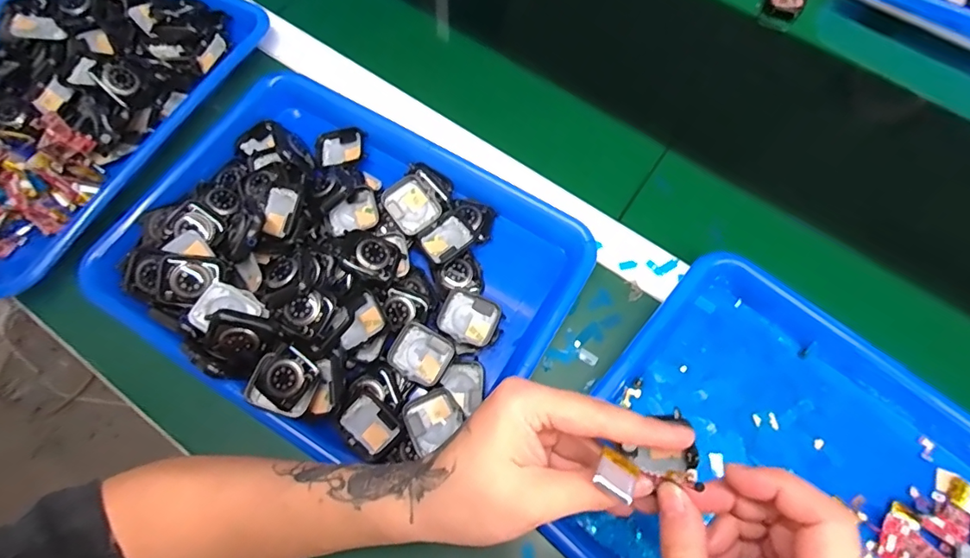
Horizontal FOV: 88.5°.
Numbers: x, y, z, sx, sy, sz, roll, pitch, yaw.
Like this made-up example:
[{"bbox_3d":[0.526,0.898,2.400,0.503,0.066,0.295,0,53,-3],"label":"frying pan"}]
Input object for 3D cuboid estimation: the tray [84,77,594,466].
[{"bbox_3d":[-0.107,-0.018,0.383,0.328,0.051,0.254,30,71,11],"label":"tray"}]

